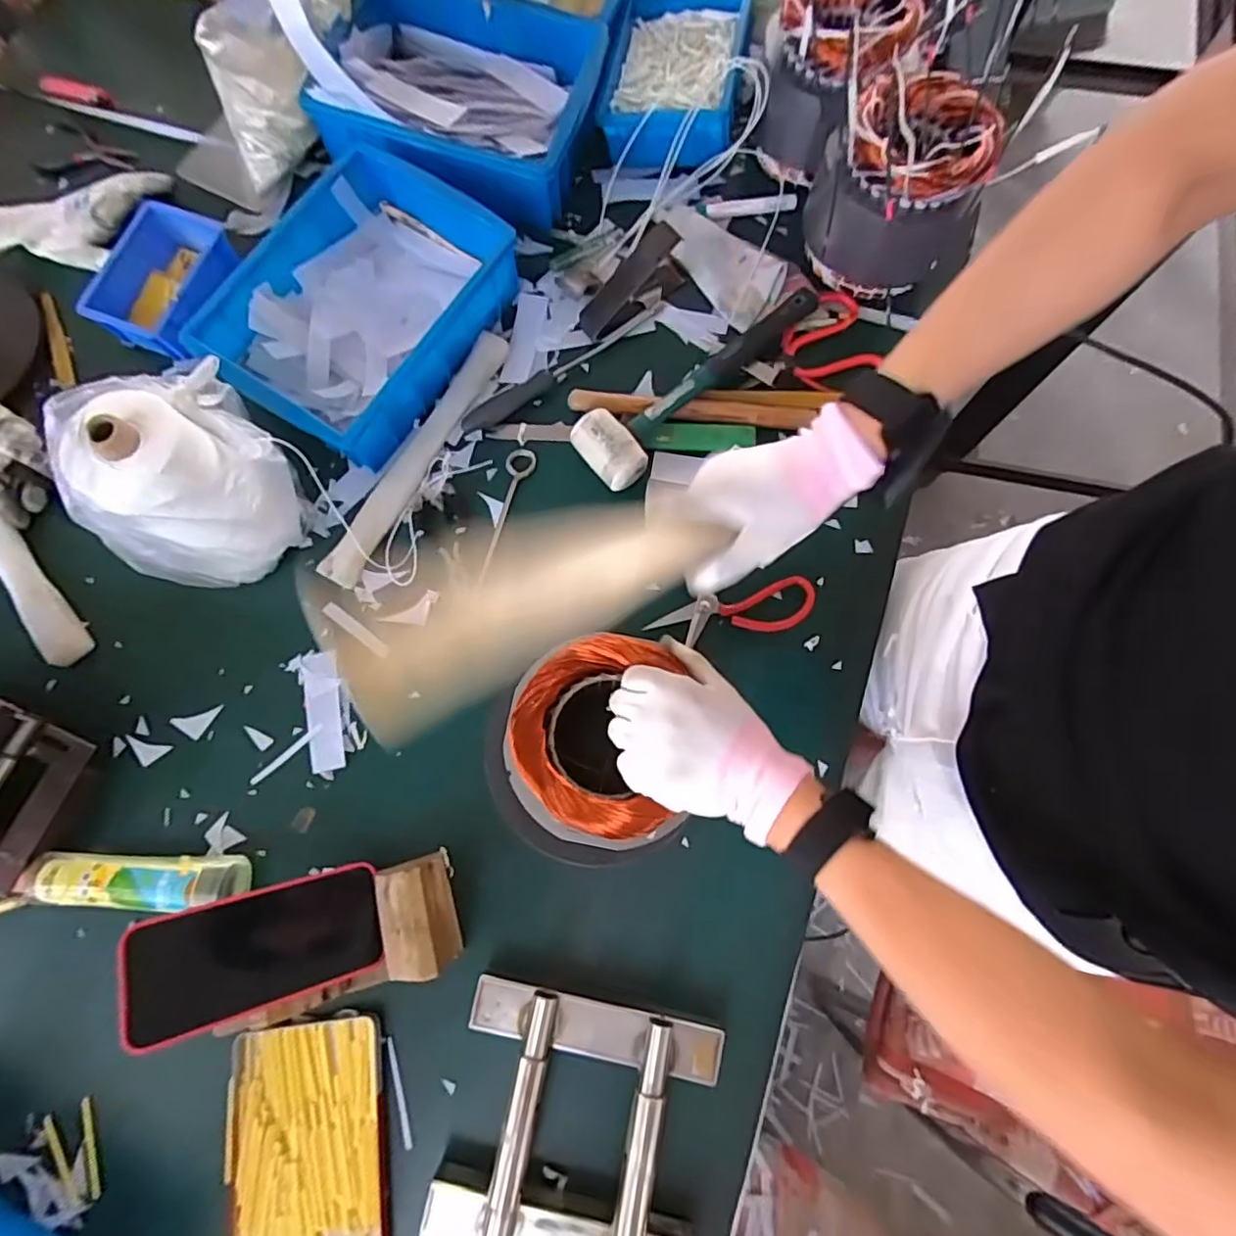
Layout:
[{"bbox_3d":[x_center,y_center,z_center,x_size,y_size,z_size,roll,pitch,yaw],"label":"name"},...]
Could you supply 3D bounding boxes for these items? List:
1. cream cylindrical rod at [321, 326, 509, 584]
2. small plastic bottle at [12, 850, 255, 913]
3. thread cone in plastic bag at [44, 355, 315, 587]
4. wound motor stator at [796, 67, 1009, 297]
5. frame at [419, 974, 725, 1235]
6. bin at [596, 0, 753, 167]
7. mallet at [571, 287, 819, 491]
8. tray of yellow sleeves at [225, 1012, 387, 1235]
[{"bbox_3d":[-0.202,-0.165,0.605,0.034,0.020,0.297,28,78,8],"label":"cream cylindrical rod"},{"bbox_3d":[-0.407,0.222,0.511,0.192,0.035,0.042,1,76,2],"label":"small plastic bottle"},{"bbox_3d":[-0.365,-0.127,0.516,0.144,0.163,0.157,-34,77,-7],"label":"thread cone in plastic bag"},{"bbox_3d":[0.270,-0.419,0.590,0.142,0.135,0.141,5,76,3],"label":"wound motor stator"},{"bbox_3d":[-0.031,0.389,0.454,0.196,0.042,0.180,11,76,4],"label":"frame"},{"bbox_3d":[0.063,-0.603,0.669,0.142,0.072,0.214,9,76,4],"label":"bin"},{"bbox_3d":[0.080,-0.242,0.599,0.286,0.043,0.069,-42,78,-9],"label":"mallet"},{"bbox_3d":[-0.245,0.425,0.467,0.124,0.013,0.199,-7,75,0],"label":"tray of yellow sleeves"}]

